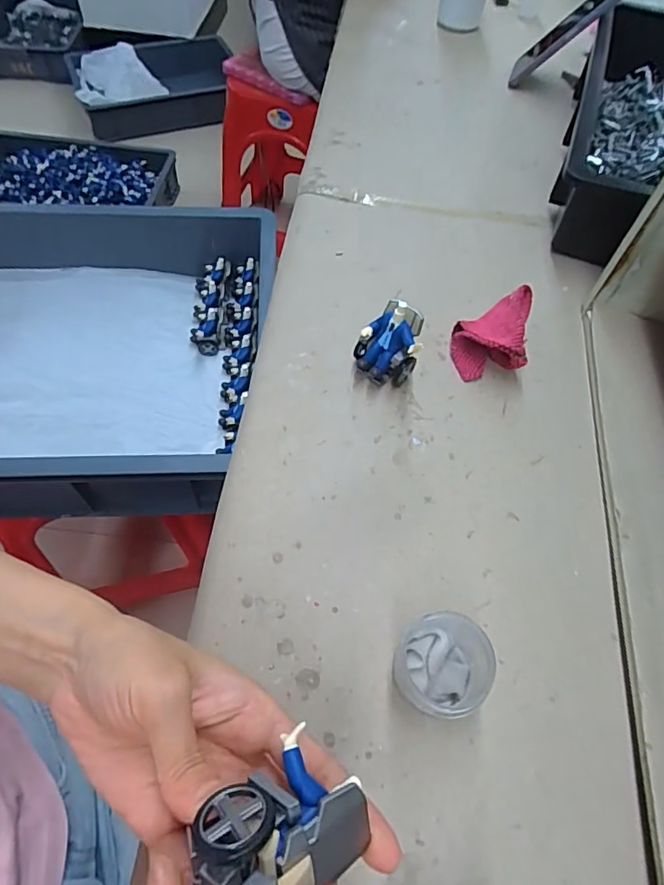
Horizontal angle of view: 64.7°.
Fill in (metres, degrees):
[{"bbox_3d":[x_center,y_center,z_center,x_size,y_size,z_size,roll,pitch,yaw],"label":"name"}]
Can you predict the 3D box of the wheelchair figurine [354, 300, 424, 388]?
[{"bbox_3d":[0.046,-0.081,0.425,0.050,0.060,0.046,10,58,2],"label":"wheelchair figurine"}]

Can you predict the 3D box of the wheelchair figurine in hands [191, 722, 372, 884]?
[{"bbox_3d":[-0.019,0.140,0.183,0.060,0.041,0.046,-33,66,-22],"label":"wheelchair figurine in hands"}]

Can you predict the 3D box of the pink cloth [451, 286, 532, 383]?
[{"bbox_3d":[0.137,-0.094,0.448,0.063,0.046,0.080,14,58,4],"label":"pink cloth"}]

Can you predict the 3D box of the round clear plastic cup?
[{"bbox_3d":[0.065,0.132,0.307,0.061,0.042,0.056,2,58,-3],"label":"round clear plastic cup"}]

